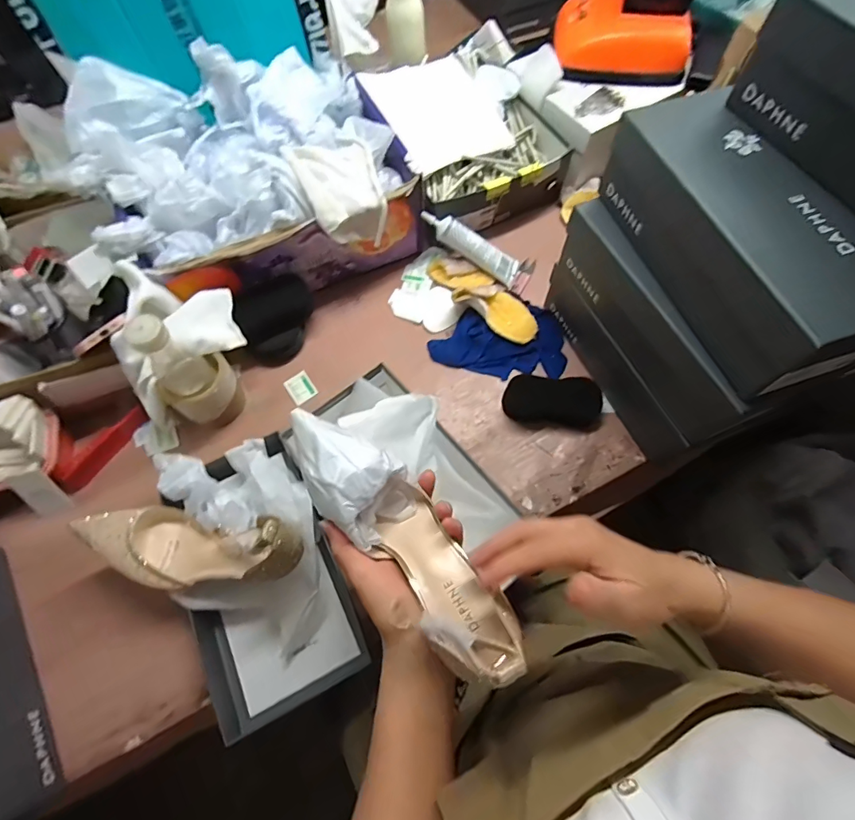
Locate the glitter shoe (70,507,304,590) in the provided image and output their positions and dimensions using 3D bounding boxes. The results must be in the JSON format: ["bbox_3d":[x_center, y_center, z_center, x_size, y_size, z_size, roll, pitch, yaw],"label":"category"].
[{"bbox_3d":[-0.258,0.151,0.493,0.253,0.072,0.084,-2,65,15],"label":"glitter shoe"}]

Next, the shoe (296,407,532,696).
[{"bbox_3d":[-0.023,0.089,0.347,0.068,0.086,0.242,-39,66,-15],"label":"shoe"}]

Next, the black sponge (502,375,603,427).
[{"bbox_3d":[0.172,-0.014,0.620,0.128,0.029,0.060,3,66,2],"label":"black sponge"}]

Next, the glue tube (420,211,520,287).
[{"bbox_3d":[0.071,-0.261,0.712,0.173,0.025,0.050,28,67,-16],"label":"glue tube"}]

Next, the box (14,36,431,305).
[{"bbox_3d":[-0.252,-0.331,0.661,0.413,0.194,0.307,-26,68,-10],"label":"box"}]

